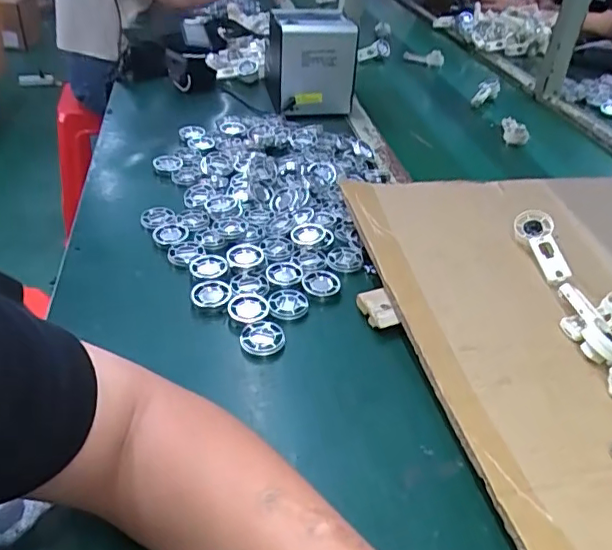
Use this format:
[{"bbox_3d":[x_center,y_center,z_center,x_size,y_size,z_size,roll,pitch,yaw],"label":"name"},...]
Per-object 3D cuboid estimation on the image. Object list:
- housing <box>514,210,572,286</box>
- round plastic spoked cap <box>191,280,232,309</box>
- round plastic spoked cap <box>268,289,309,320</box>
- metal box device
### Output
[{"bbox_3d":[0.255,-0.030,0.594,0.037,0.016,0.098,-2,51,-6],"label":"housing"},{"bbox_3d":[-0.090,0.016,0.539,0.034,0.007,0.036,2,38,-1],"label":"round plastic spoked cap"},{"bbox_3d":[-0.017,0.029,0.546,0.038,0.011,0.040,2,38,-1],"label":"round plastic spoked cap"},{"bbox_3d":[0.008,-0.369,0.953,0.139,0.129,0.175,-1,38,-5],"label":"metal box device"}]

